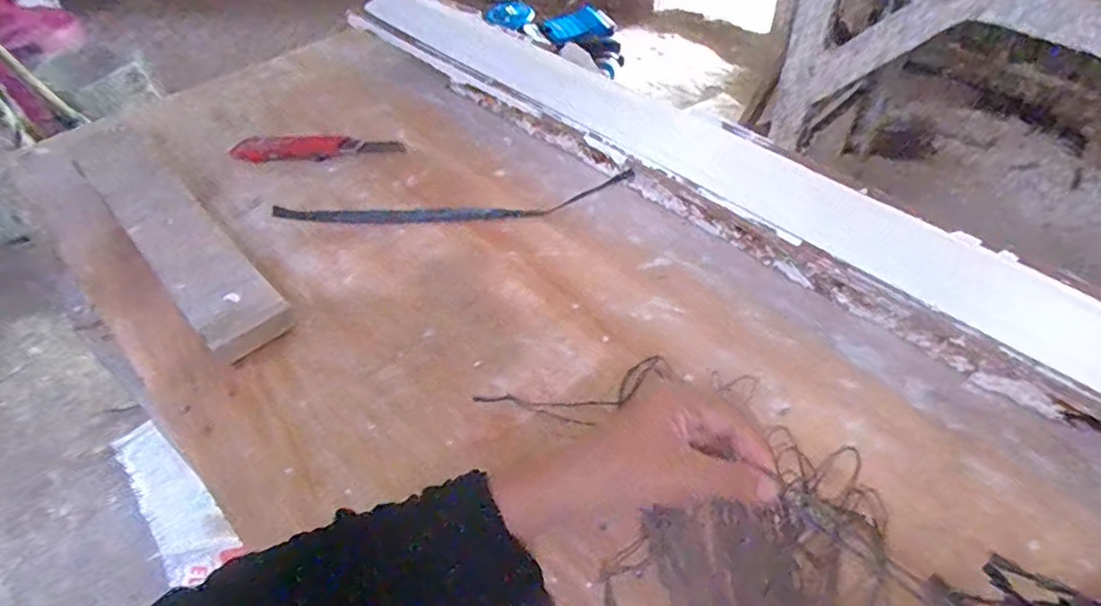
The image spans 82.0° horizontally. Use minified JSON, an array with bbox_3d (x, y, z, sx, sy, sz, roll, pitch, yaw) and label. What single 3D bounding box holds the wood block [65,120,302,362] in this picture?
[{"bbox_3d":[-0.359,-0.074,0.594,0.064,0.034,0.376,-35,56,-27],"label":"wood block"}]

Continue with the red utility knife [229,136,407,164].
[{"bbox_3d":[-0.253,-0.167,0.685,0.179,0.014,0.035,-2,48,0],"label":"red utility knife"}]

